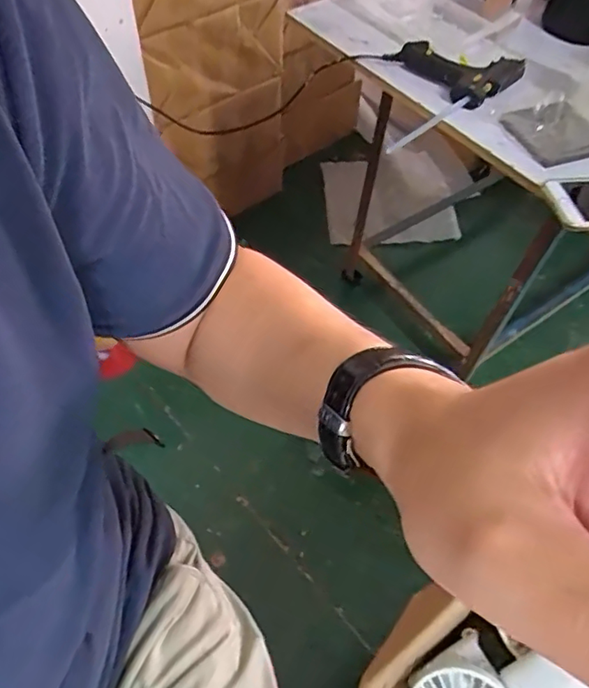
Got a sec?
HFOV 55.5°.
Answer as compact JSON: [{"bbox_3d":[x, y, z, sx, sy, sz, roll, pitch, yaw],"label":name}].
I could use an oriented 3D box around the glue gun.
[{"bbox_3d":[0.219,-0.379,0.759,0.153,0.039,0.146,36,61,20],"label":"glue gun"}]

